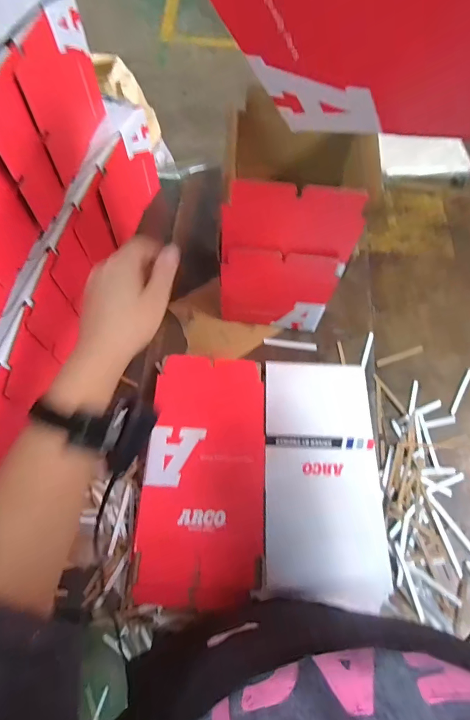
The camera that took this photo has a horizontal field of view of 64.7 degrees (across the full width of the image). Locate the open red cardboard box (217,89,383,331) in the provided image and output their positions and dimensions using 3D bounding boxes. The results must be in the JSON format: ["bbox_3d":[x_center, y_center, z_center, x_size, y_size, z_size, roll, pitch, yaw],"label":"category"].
[{"bbox_3d":[0.075,-0.213,0.575,0.172,0.317,0.207,6,66,1],"label":"open red cardboard box"}]

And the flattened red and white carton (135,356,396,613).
[{"bbox_3d":[0.043,0.162,0.557,0.338,0.035,0.343,1,66,-1],"label":"flattened red and white carton"}]

